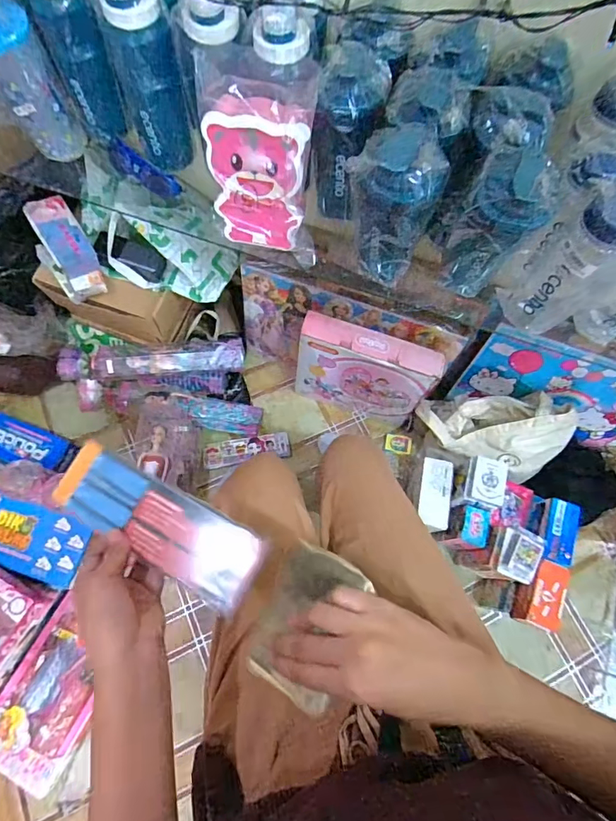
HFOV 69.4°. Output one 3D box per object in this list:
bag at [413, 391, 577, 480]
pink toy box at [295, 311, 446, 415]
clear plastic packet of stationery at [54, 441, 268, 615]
[{"bbox_3d":[0.398,0.052,0.940,0.297,0.140,0.159,2,71,-2],"label":"bag"},{"bbox_3d":[0.121,-0.083,1.003,0.286,0.280,0.070,16,71,3],"label":"pink toy box"},{"bbox_3d":[-0.138,0.098,0.402,0.204,0.020,0.065,26,72,15],"label":"clear plastic packet of stationery"}]

